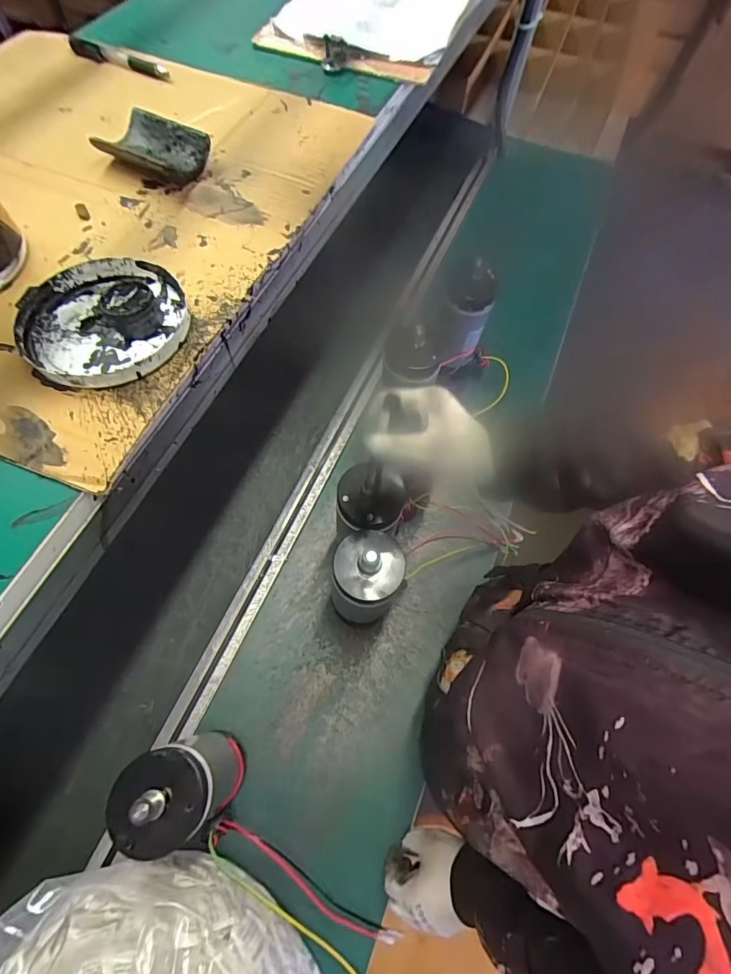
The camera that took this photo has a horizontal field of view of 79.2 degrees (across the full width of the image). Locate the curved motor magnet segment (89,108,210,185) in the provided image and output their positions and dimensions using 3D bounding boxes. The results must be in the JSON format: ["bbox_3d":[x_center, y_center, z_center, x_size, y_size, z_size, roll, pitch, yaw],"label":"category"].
[{"bbox_3d":[-0.229,-0.367,0.480,0.114,0.022,0.077,26,67,9],"label":"curved motor magnet segment"}]

